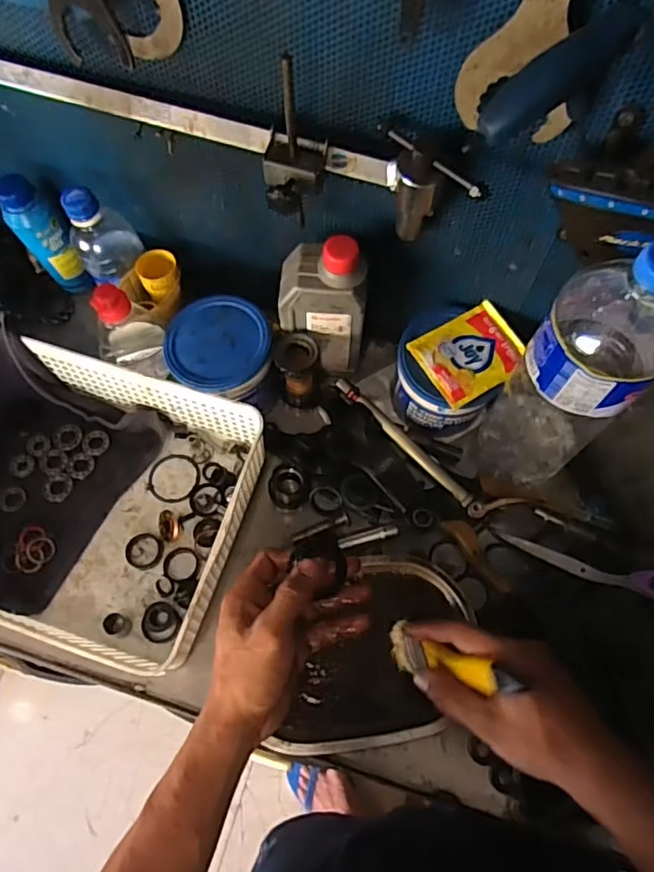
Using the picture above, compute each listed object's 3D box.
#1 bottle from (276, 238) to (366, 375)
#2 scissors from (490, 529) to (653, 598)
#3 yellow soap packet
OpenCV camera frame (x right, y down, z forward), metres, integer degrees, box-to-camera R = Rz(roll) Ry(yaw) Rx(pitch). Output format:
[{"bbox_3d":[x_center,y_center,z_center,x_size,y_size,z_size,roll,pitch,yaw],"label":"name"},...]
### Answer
[{"bbox_3d":[-0.006,-0.124,0.563,0.081,0.162,0.061,0,66,1],"label":"bottle"},{"bbox_3d":[0.249,0.121,0.534,0.193,0.015,0.034,16,66,30],"label":"scissors"},{"bbox_3d":[0.136,-0.079,0.552,0.094,0.011,0.080,-29,69,-11],"label":"yellow soap packet"}]

